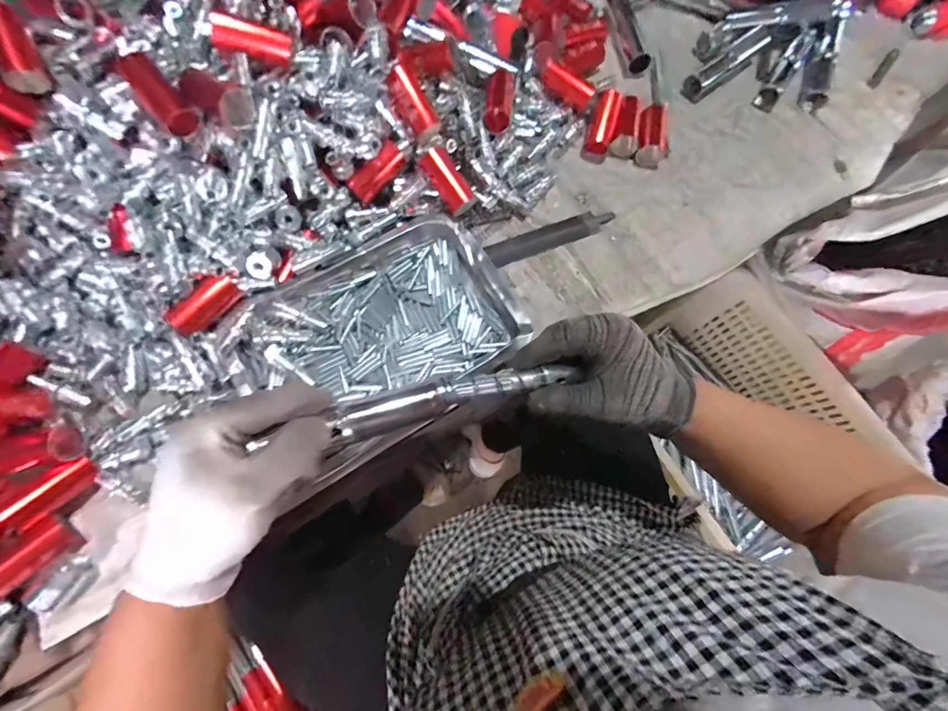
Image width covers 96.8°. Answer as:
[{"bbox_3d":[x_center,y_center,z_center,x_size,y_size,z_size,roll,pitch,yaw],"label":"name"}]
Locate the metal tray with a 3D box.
[{"bbox_3d":[-0.088,-0.017,0.393,0.247,0.032,0.179,-32,77,-11],"label":"metal tray"}]

